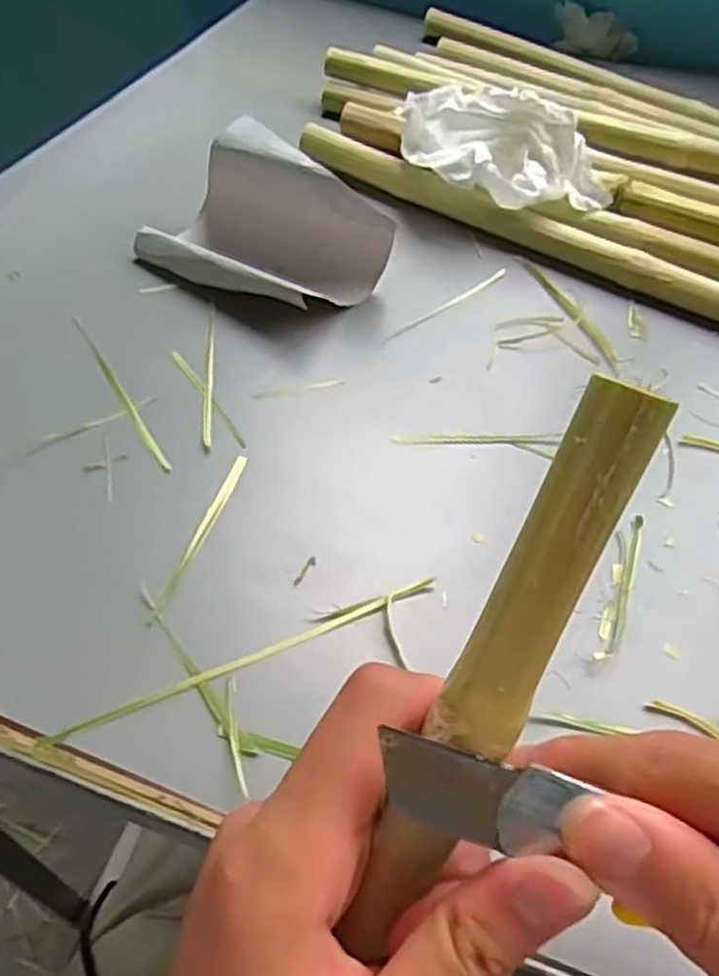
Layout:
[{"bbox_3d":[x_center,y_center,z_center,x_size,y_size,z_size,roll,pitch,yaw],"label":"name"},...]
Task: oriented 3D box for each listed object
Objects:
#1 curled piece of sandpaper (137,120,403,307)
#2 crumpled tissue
[{"bbox_3d":[-0.051,-0.135,0.402,0.109,0.055,0.077,34,59,19],"label":"curled piece of sandpaper"},{"bbox_3d":[0.085,-0.192,0.452,0.130,0.050,0.056,13,54,5],"label":"crumpled tissue"}]

